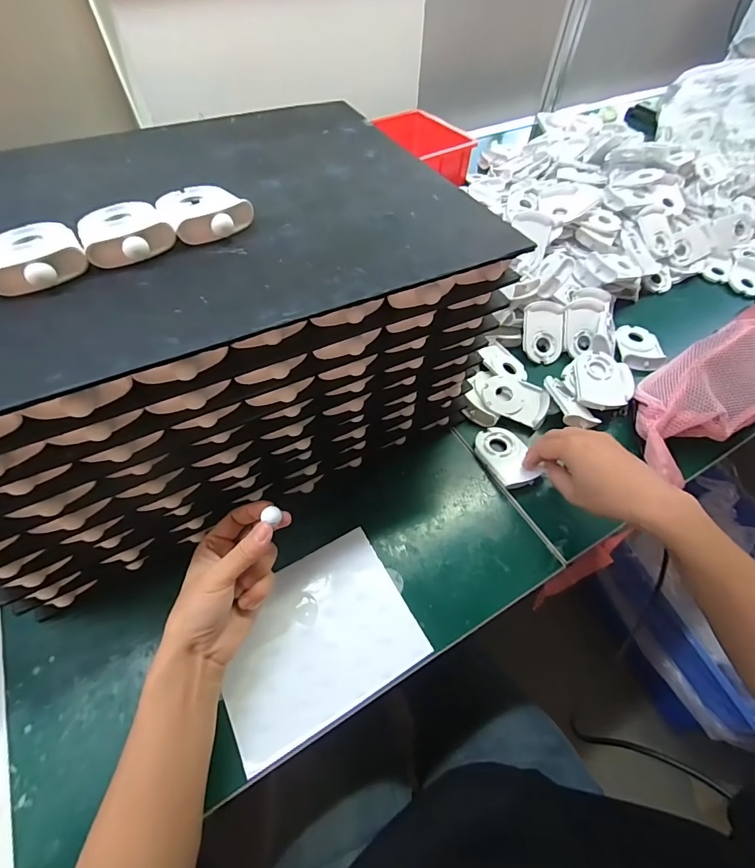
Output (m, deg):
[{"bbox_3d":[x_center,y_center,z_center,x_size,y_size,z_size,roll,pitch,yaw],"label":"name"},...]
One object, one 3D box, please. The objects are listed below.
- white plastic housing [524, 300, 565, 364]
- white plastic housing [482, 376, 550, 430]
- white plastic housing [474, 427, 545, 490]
[{"bbox_3d":[0.239,-0.145,0.579,0.061,0.012,0.088,-2,96,-7],"label":"white plastic housing"},{"bbox_3d":[0.179,-0.047,0.524,0.081,0.015,0.065,20,57,13],"label":"white plastic housing"},{"bbox_3d":[0.150,0.026,0.476,0.051,0.011,0.082,-21,58,-15],"label":"white plastic housing"}]

